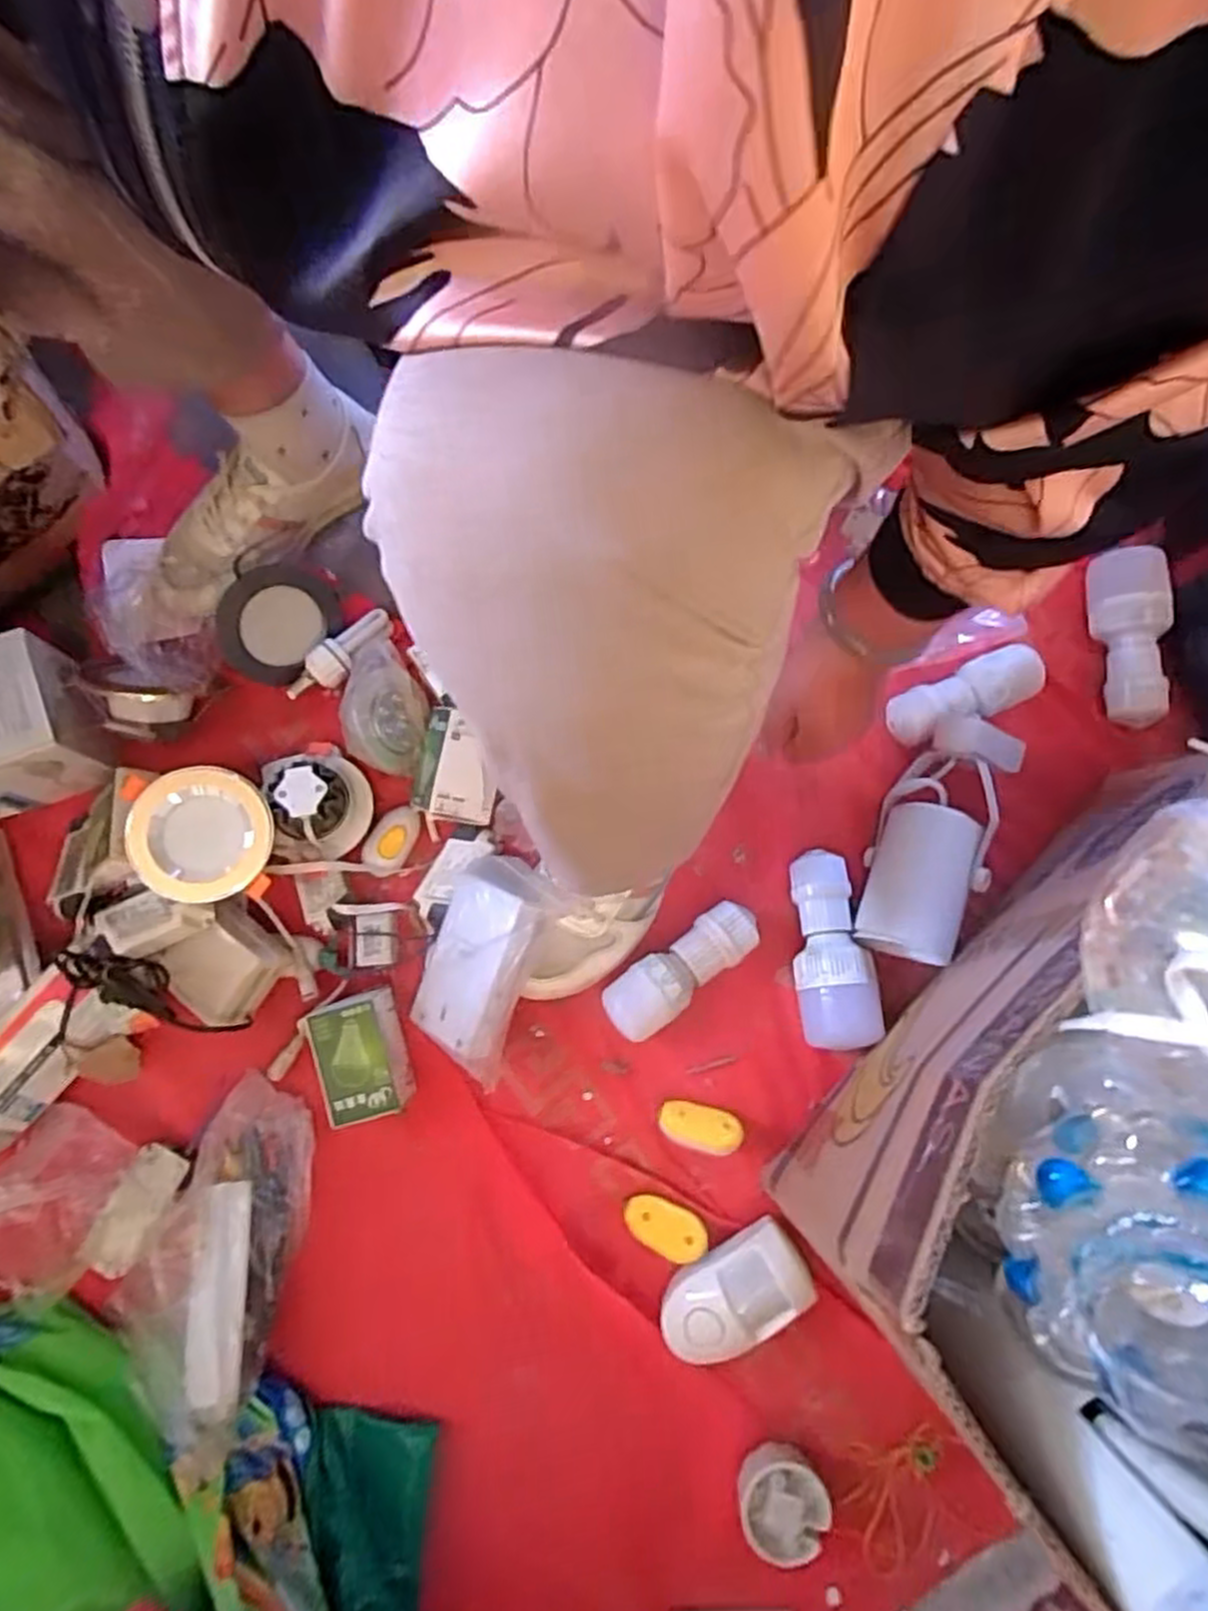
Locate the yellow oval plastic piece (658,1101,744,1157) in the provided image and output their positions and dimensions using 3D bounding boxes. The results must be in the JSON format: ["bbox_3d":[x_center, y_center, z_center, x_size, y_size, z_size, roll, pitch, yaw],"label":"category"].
[{"bbox_3d":[0.070,0.236,0.568,0.061,0.016,0.031,16,78,3],"label":"yellow oval plastic piece"}]

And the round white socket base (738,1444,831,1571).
[{"bbox_3d":[0.118,0.460,0.511,0.057,0.024,0.057,0,77,-1],"label":"round white socket base"}]

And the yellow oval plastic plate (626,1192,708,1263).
[{"bbox_3d":[0.043,0.299,0.547,0.060,0.008,0.034,23,69,14],"label":"yellow oval plastic plate"}]

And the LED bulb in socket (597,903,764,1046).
[{"bbox_3d":[0.058,0.122,0.578,0.125,0.042,0.045,-36,80,-8],"label":"LED bulb in socket"}]

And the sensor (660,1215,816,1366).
[{"bbox_3d":[0.088,0.338,0.536,0.104,0.030,0.059,-34,80,-8],"label":"sensor"}]

